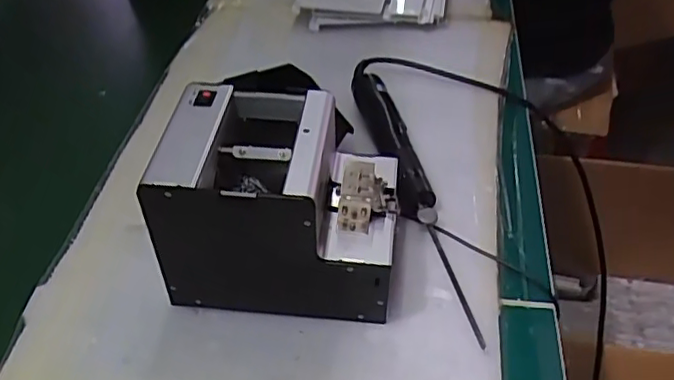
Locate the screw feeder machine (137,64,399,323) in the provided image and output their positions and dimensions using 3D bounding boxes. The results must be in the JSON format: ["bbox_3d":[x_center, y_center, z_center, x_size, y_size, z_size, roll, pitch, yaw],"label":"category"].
[{"bbox_3d":[-0.042,0.011,0.506,0.174,0.143,0.123,2,42,7],"label":"screw feeder machine"}]

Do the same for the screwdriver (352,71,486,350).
[{"bbox_3d":[0.065,-0.012,0.596,0.043,0.048,0.342,-9,42,-4],"label":"screwdriver"}]

